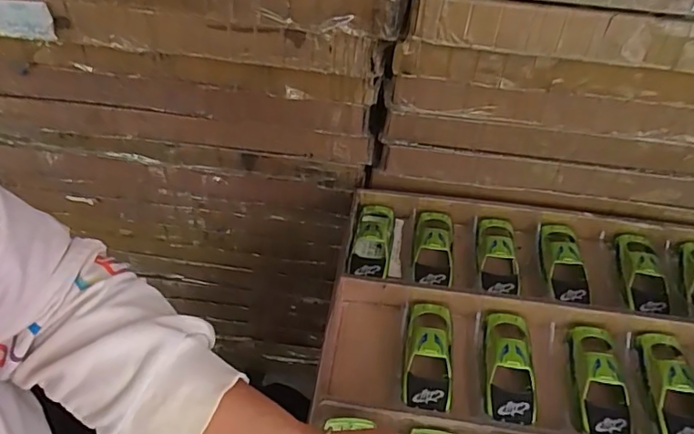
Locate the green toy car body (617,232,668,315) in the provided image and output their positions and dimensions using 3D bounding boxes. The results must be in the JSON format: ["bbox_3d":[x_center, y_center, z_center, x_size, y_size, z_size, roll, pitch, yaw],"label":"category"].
[{"bbox_3d":[0.364,0.071,0.629,0.051,0.022,0.128,13,48,11],"label":"green toy car body"}]

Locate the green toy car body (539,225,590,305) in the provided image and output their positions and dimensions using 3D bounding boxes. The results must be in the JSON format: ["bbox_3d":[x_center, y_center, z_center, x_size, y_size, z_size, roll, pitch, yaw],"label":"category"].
[{"bbox_3d":[0.270,0.057,0.641,0.048,0.026,0.130,9,47,6],"label":"green toy car body"}]

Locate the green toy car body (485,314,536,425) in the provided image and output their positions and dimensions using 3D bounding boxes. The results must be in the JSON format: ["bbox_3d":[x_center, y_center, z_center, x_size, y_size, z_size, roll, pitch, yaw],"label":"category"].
[{"bbox_3d":[0.173,0.155,0.546,0.048,0.020,0.121,8,47,6],"label":"green toy car body"}]

